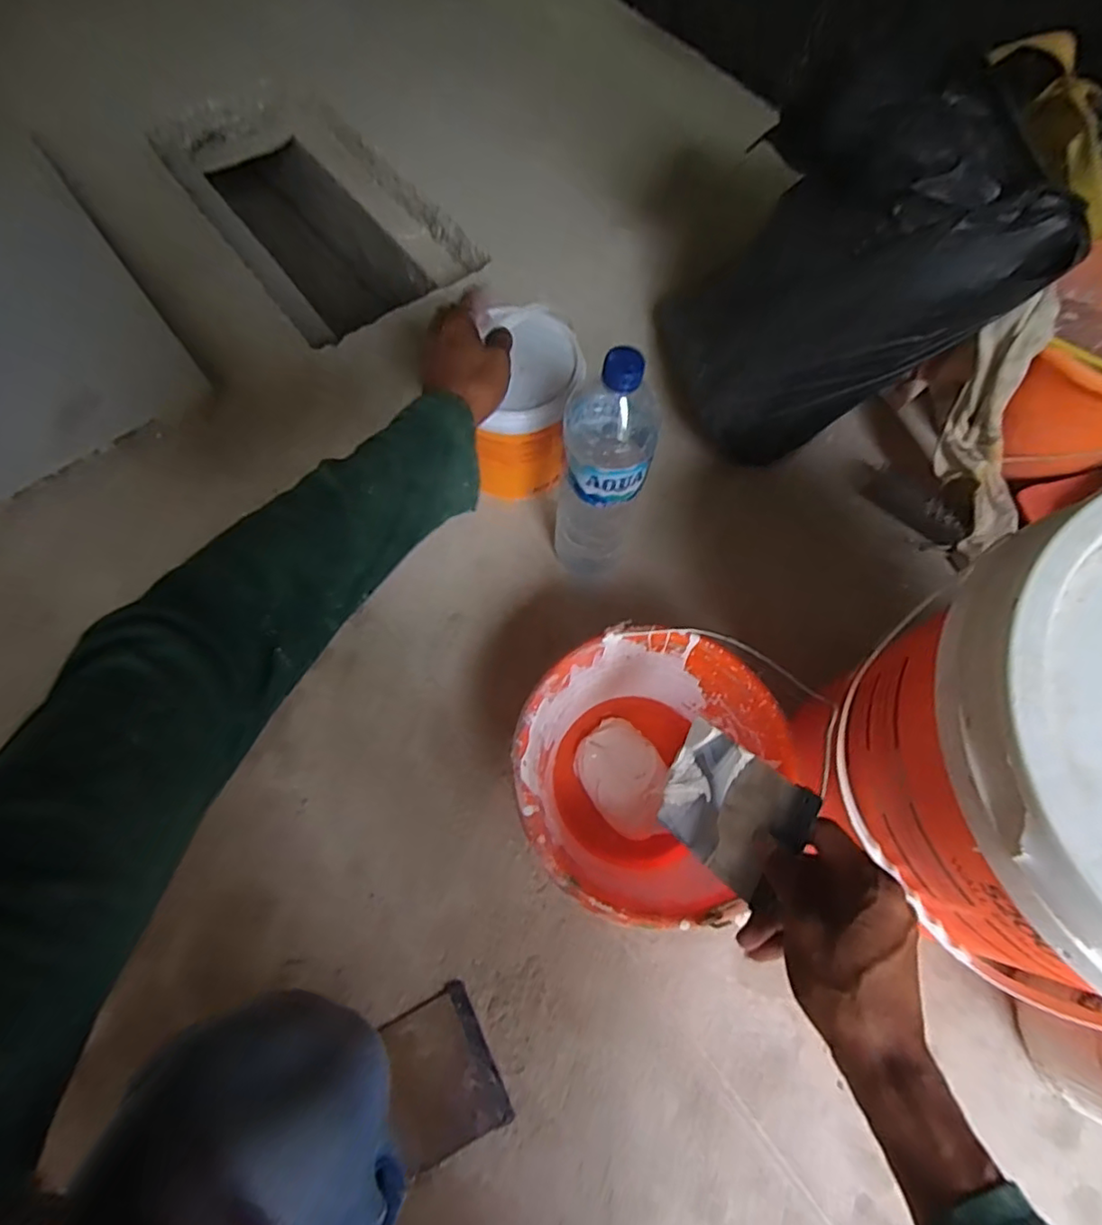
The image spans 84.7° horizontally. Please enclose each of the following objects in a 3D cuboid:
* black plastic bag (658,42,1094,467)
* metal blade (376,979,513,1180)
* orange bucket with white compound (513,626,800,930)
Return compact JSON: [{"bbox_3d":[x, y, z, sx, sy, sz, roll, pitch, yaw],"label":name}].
[{"bbox_3d":[0.315,-0.378,0.675,0.288,0.318,0.263,-10,71,-4],"label":"black plastic bag"},{"bbox_3d":[-0.105,0.429,0.558,0.101,0.011,0.121,-25,71,-10],"label":"metal blade"},{"bbox_3d":[0.080,0.151,0.583,0.211,0.162,0.236,34,72,12],"label":"orange bucket with white compound"}]

